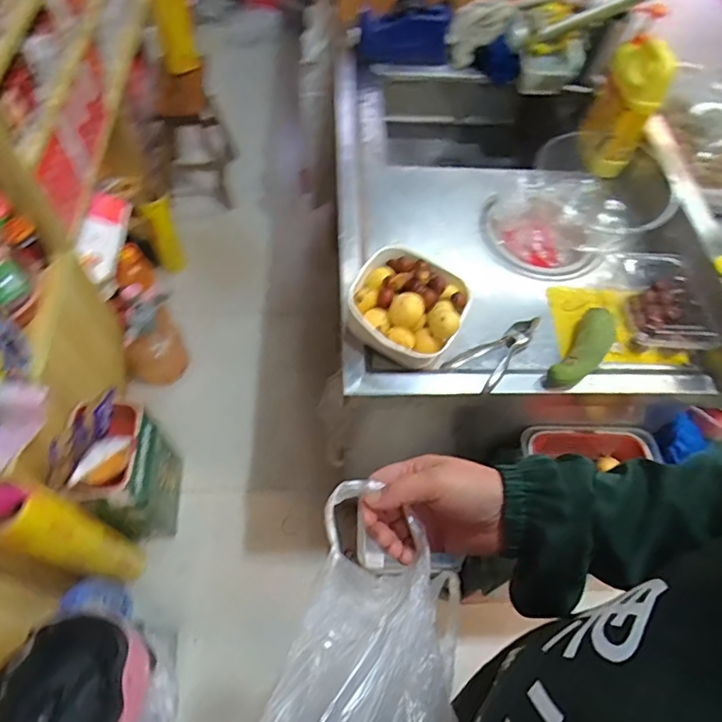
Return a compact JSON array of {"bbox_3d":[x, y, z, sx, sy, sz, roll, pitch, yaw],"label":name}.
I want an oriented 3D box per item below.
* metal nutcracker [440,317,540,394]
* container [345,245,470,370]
[{"bbox_3d":[0.208,-0.008,0.779,0.159,0.026,0.069,-33,66,-8],"label":"metal nutcracker"},{"bbox_3d":[0.064,-0.082,0.779,0.169,0.081,0.169,2,64,-4],"label":"container"}]

